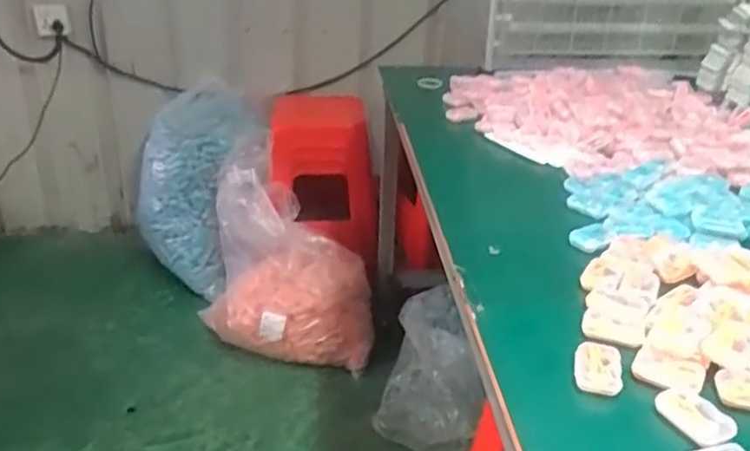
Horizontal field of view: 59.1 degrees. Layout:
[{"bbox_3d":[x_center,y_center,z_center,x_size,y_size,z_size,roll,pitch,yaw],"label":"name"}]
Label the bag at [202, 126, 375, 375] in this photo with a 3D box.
[{"bbox_3d":[-0.249,0.084,1.782,0.537,0.477,0.328,14,29,21],"label":"bag"}]

